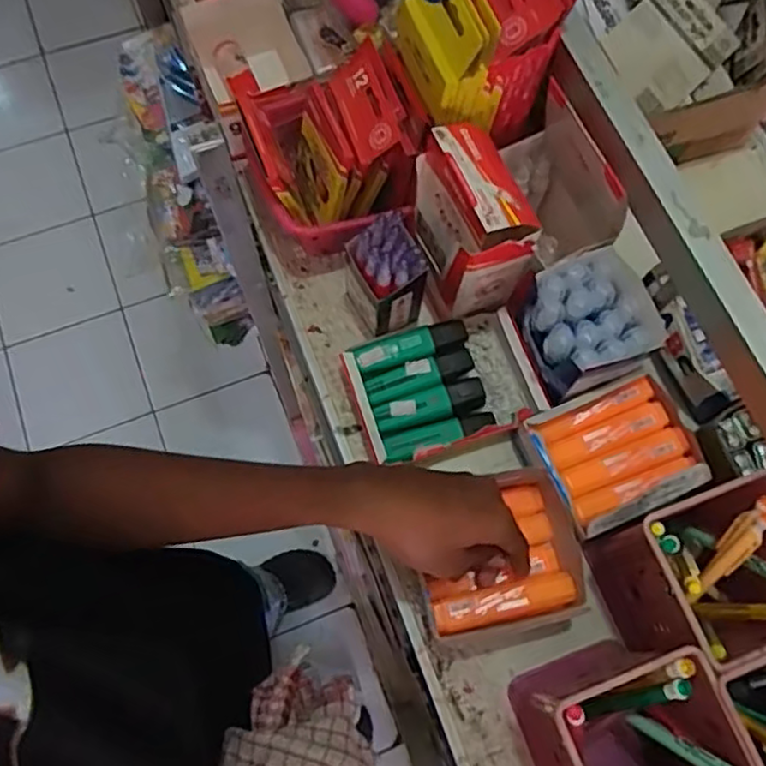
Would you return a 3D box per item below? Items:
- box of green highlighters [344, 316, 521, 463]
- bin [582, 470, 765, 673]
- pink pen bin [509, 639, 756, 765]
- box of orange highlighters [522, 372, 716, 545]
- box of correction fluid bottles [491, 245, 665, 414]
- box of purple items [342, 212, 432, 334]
[{"bbox_3d":[0.033,0.009,0.566,0.109,0.031,0.108,-18,72,-8],"label":"box of green highlighters"},{"bbox_3d":[0.224,0.132,0.464,0.100,0.131,0.097,-17,72,-7],"label":"bin"},{"bbox_3d":[0.157,0.237,0.438,0.098,0.137,0.098,-20,73,-8],"label":"pink pen bin"},{"bbox_3d":[0.187,0.058,0.532,0.121,0.045,0.099,-18,72,-8],"label":"box of orange highlighters"},{"bbox_3d":[0.158,-0.047,0.544,0.089,0.077,0.102,-22,73,-9],"label":"box of correction fluid bottles"},{"bbox_3d":[0.006,-0.091,0.554,0.051,0.090,0.061,-24,73,-10],"label":"box of purple items"}]

